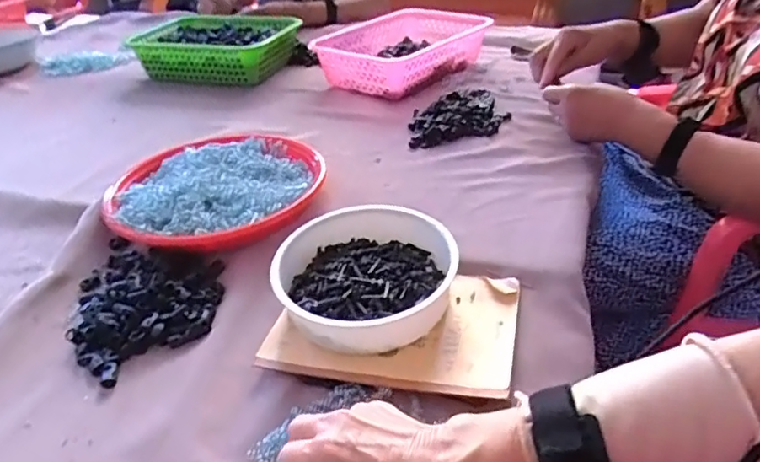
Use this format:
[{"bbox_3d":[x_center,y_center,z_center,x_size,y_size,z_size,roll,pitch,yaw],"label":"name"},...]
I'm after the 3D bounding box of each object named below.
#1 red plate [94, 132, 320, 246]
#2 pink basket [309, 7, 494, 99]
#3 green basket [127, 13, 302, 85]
[{"bbox_3d":[-0.190,-0.051,0.671,0.235,0.048,0.232,-3,35,2],"label":"red plate"},{"bbox_3d":[0.053,-0.325,1.011,0.198,0.078,0.335,21,42,31],"label":"pink basket"},{"bbox_3d":[-0.303,-0.342,1.073,0.280,0.079,0.196,8,36,16],"label":"green basket"}]

